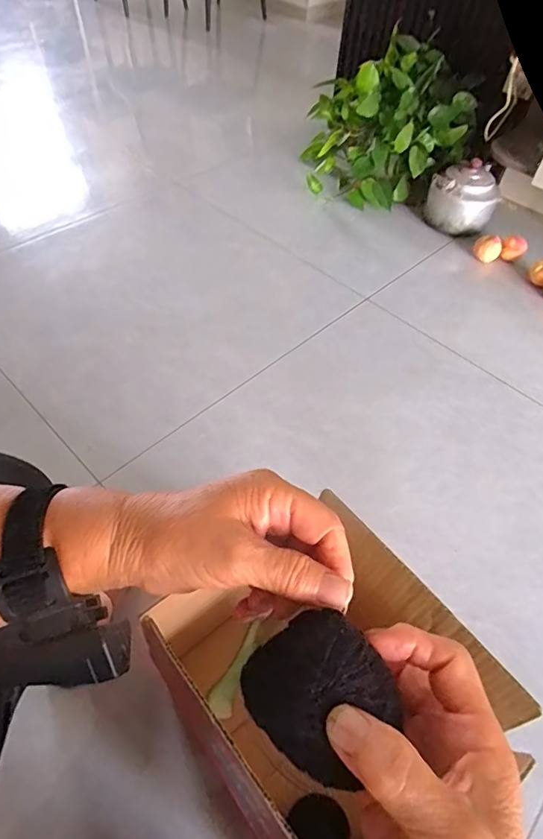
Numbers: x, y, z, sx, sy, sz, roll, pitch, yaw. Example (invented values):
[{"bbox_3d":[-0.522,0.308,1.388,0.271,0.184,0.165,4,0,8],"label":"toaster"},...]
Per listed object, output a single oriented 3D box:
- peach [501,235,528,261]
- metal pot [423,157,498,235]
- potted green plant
[{"bbox_3d":[0.694,-0.485,1.359,0.062,0.066,0.062,23,56,14],"label":"peach"},{"bbox_3d":[0.559,-0.651,1.386,0.188,0.142,0.153,19,55,12],"label":"metal pot"},{"bbox_3d":[0.354,-0.952,1.507,0.445,0.351,0.459,2,53,-1],"label":"potted green plant"}]

